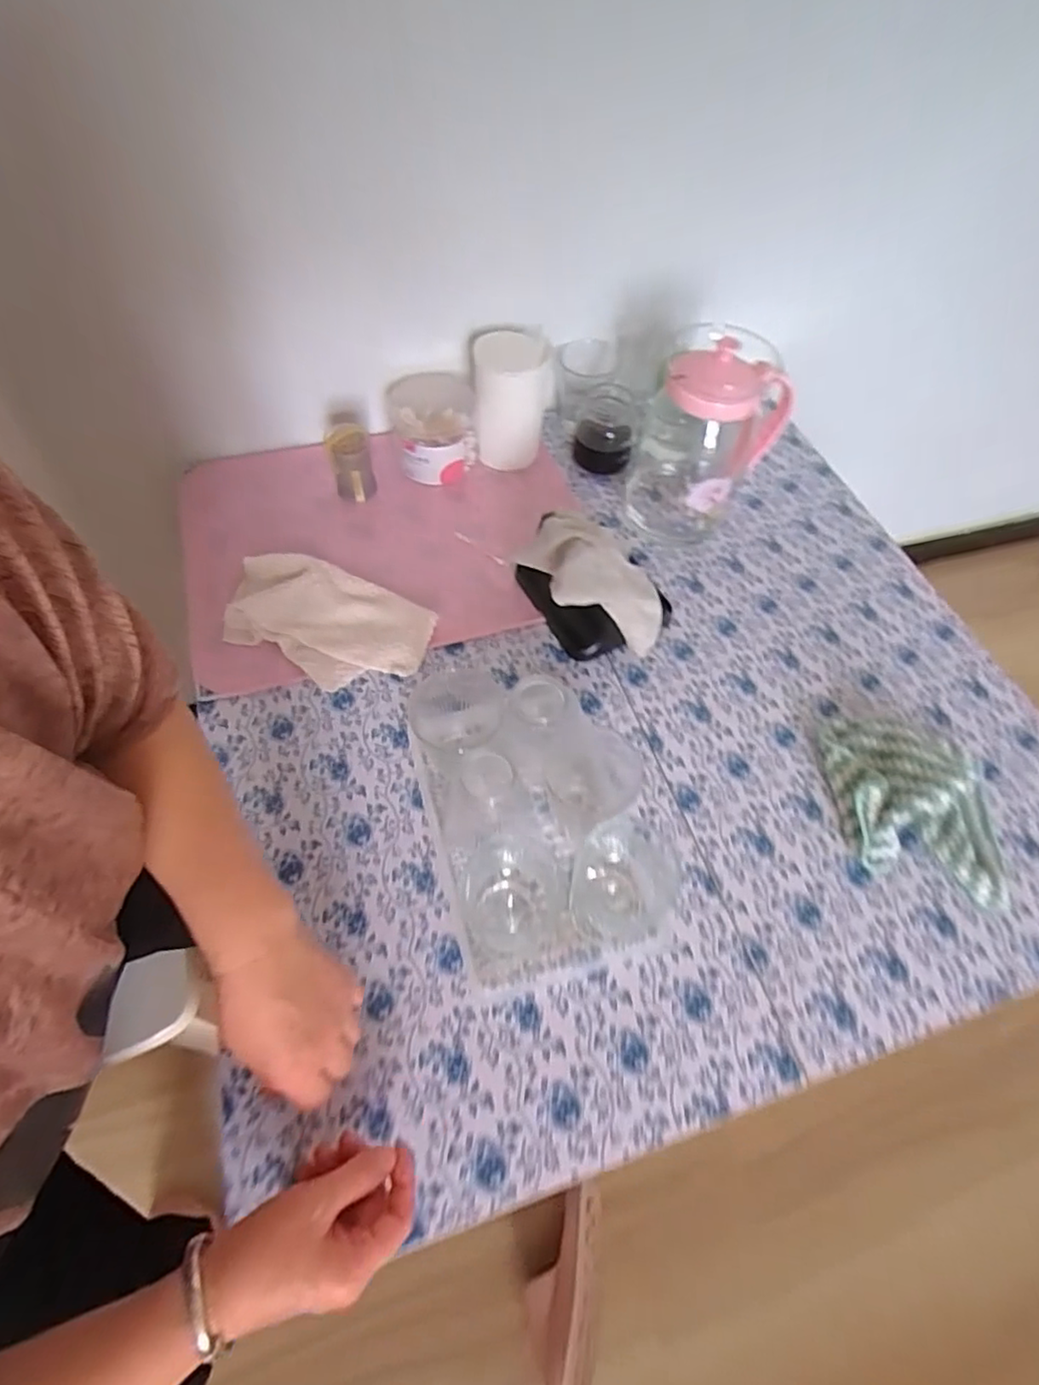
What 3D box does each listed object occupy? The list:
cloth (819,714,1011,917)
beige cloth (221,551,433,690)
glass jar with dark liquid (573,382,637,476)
[{"bbox_3d":[0.341,0.090,0.542,0.144,0.045,0.162,5,61,0],"label":"cloth"},{"bbox_3d":[-0.189,-0.071,0.613,0.200,0.028,0.115,23,63,10],"label":"beige cloth"},{"bbox_3d":[0.102,-0.310,0.744,0.065,0.062,0.076,11,61,4],"label":"glass jar with dark liquid"}]

